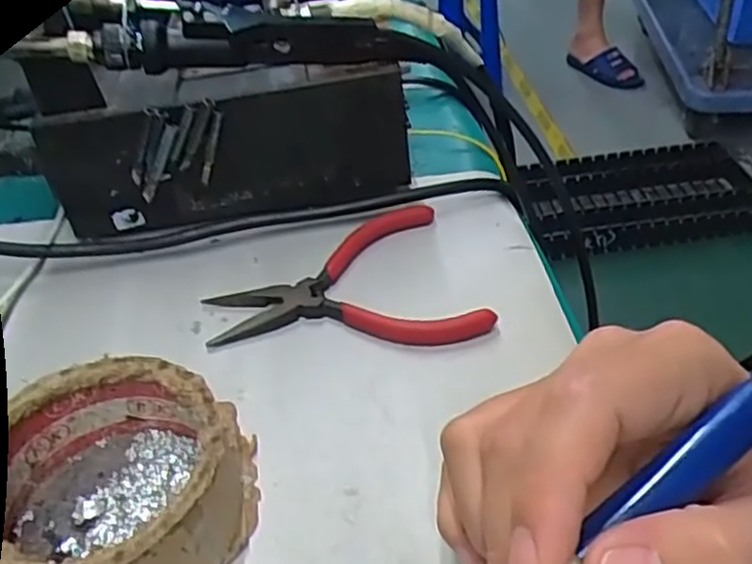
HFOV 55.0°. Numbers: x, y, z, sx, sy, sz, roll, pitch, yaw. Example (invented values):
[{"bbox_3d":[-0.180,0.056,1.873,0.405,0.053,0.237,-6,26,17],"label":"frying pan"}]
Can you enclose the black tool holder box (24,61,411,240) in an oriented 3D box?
[{"bbox_3d":[-0.072,-0.062,0.360,0.177,0.076,0.037,-5,43,-3],"label":"black tool holder box"}]

